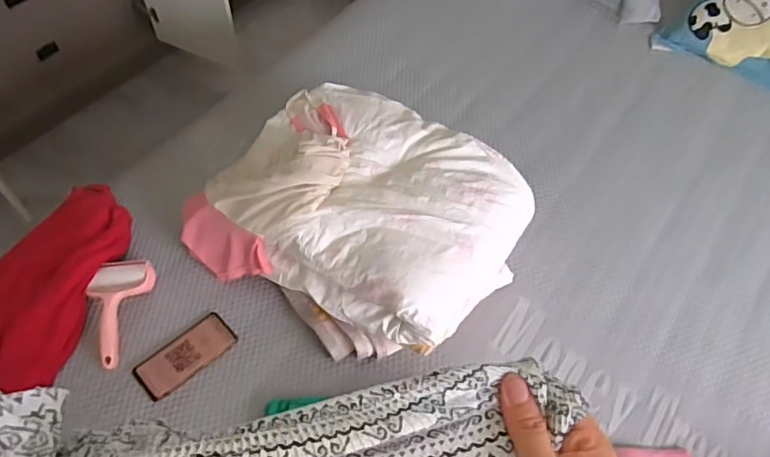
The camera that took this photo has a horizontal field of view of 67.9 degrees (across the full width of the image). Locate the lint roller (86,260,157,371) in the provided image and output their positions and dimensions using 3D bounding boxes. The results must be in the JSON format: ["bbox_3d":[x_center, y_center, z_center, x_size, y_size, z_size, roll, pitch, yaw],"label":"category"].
[{"bbox_3d":[-0.439,0.135,0.956,0.095,0.049,0.178,-9,57,-6],"label":"lint roller"}]

